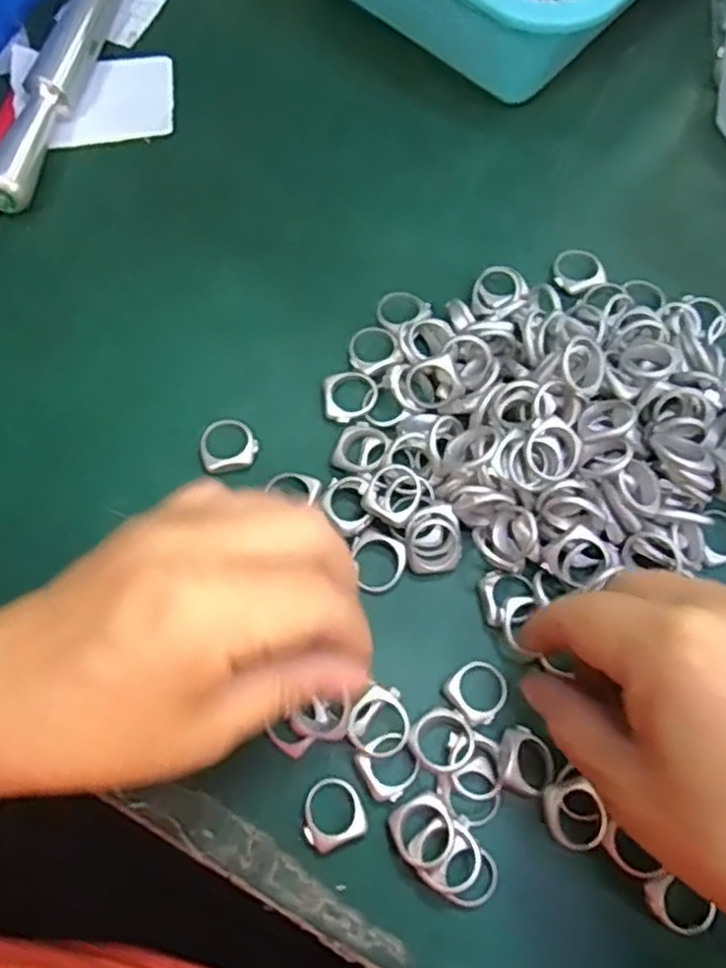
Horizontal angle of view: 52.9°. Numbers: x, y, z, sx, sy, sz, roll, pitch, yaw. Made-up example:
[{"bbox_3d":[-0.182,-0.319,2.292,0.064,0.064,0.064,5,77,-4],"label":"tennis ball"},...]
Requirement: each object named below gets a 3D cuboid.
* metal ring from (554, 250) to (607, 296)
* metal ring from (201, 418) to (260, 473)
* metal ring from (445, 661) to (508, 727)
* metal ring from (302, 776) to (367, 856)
[{"bbox_3d":[0.098,-0.096,0.329,0.023,0.005,0.026,6,71,3],"label":"metal ring"},{"bbox_3d":[-0.055,-0.017,0.298,0.023,0.004,0.024,0,70,1],"label":"metal ring"},{"bbox_3d":[0.042,0.076,0.266,0.020,0.006,0.022,0,70,1],"label":"metal ring"},{"bbox_3d":[-0.011,0.114,0.253,0.021,0.004,0.022,0,70,1],"label":"metal ring"}]

